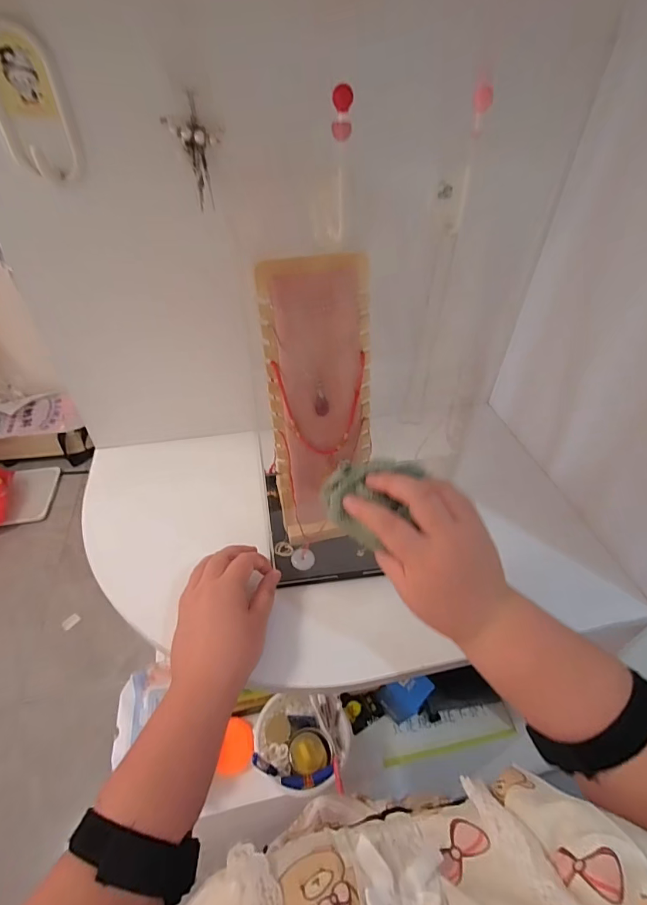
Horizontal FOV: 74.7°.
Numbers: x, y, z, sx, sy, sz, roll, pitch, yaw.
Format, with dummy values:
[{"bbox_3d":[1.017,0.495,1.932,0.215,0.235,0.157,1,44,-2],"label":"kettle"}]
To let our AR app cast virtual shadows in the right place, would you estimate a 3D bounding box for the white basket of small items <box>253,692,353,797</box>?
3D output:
[{"bbox_3d":[-0.032,0.429,0.630,0.137,0.090,0.118,4,43,2],"label":"white basket of small items"}]

